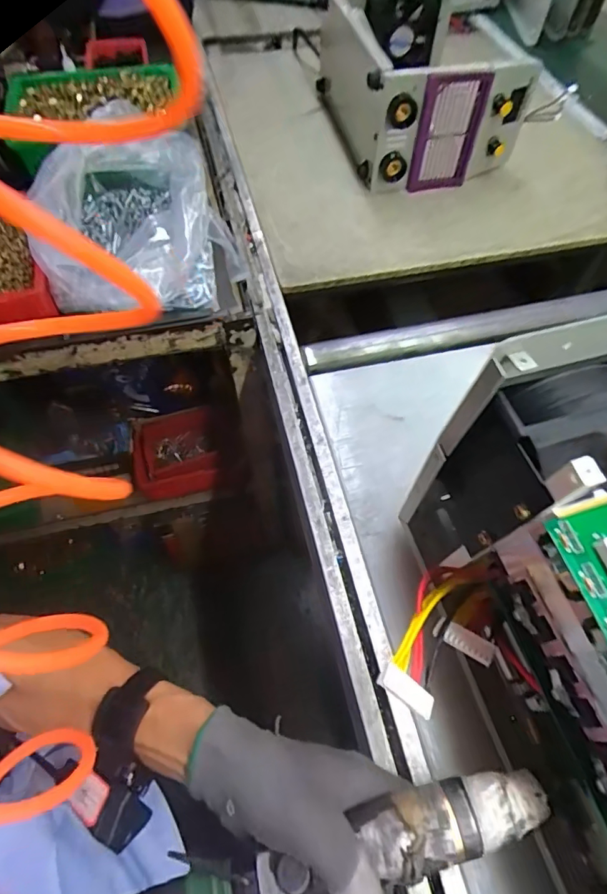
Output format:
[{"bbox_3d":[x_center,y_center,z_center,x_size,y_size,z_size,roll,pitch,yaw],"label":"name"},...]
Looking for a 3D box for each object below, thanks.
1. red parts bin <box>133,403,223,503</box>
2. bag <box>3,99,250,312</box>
[{"bbox_3d":[-0.232,0.014,0.875,0.159,0.065,0.134,-11,60,-7],"label":"red parts bin"},{"bbox_3d":[-0.201,-0.284,0.595,0.213,0.145,0.234,-14,61,-7],"label":"bag"}]

